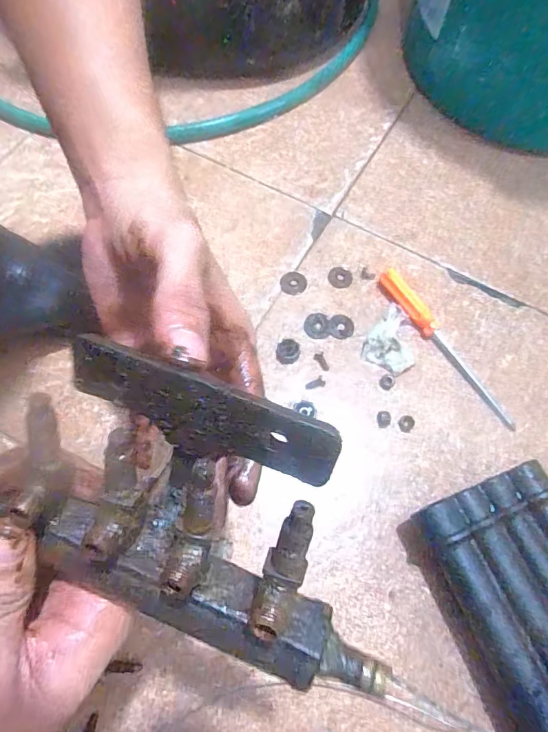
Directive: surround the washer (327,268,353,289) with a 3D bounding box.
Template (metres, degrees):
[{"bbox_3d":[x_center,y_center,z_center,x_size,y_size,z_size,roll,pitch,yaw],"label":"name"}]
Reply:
[{"bbox_3d":[0.076,-0.101,0.514,0.028,0.004,0.027,1,67,-2],"label":"washer"}]

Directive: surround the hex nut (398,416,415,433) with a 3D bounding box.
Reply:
[{"bbox_3d":[0.131,0.057,0.447,0.016,0.006,0.015,-33,72,-14],"label":"hex nut"}]

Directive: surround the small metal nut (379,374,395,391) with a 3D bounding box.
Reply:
[{"bbox_3d":[0.116,0.016,0.463,0.014,0.004,0.017,43,72,15],"label":"small metal nut"}]

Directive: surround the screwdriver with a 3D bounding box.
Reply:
[{"bbox_3d":[0.183,-0.024,0.475,0.024,0.025,0.202,-36,73,-15],"label":"screwdriver"}]

